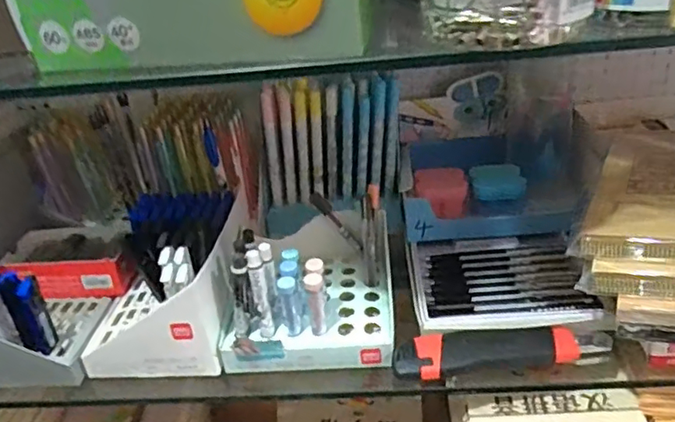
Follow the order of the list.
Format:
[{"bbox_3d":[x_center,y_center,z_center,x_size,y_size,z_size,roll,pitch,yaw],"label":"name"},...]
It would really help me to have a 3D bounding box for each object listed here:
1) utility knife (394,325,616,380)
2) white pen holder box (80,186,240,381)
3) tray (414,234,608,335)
[{"bbox_3d":[0.127,0.106,0.442,0.168,0.018,0.038,-8,29,-2],"label":"utility knife"},{"bbox_3d":[-0.142,0.055,0.513,0.133,0.087,0.168,-4,29,4],"label":"white pen holder box"},{"bbox_3d":[0.143,0.060,0.515,0.145,0.014,0.134,-3,29,6],"label":"tray"}]

